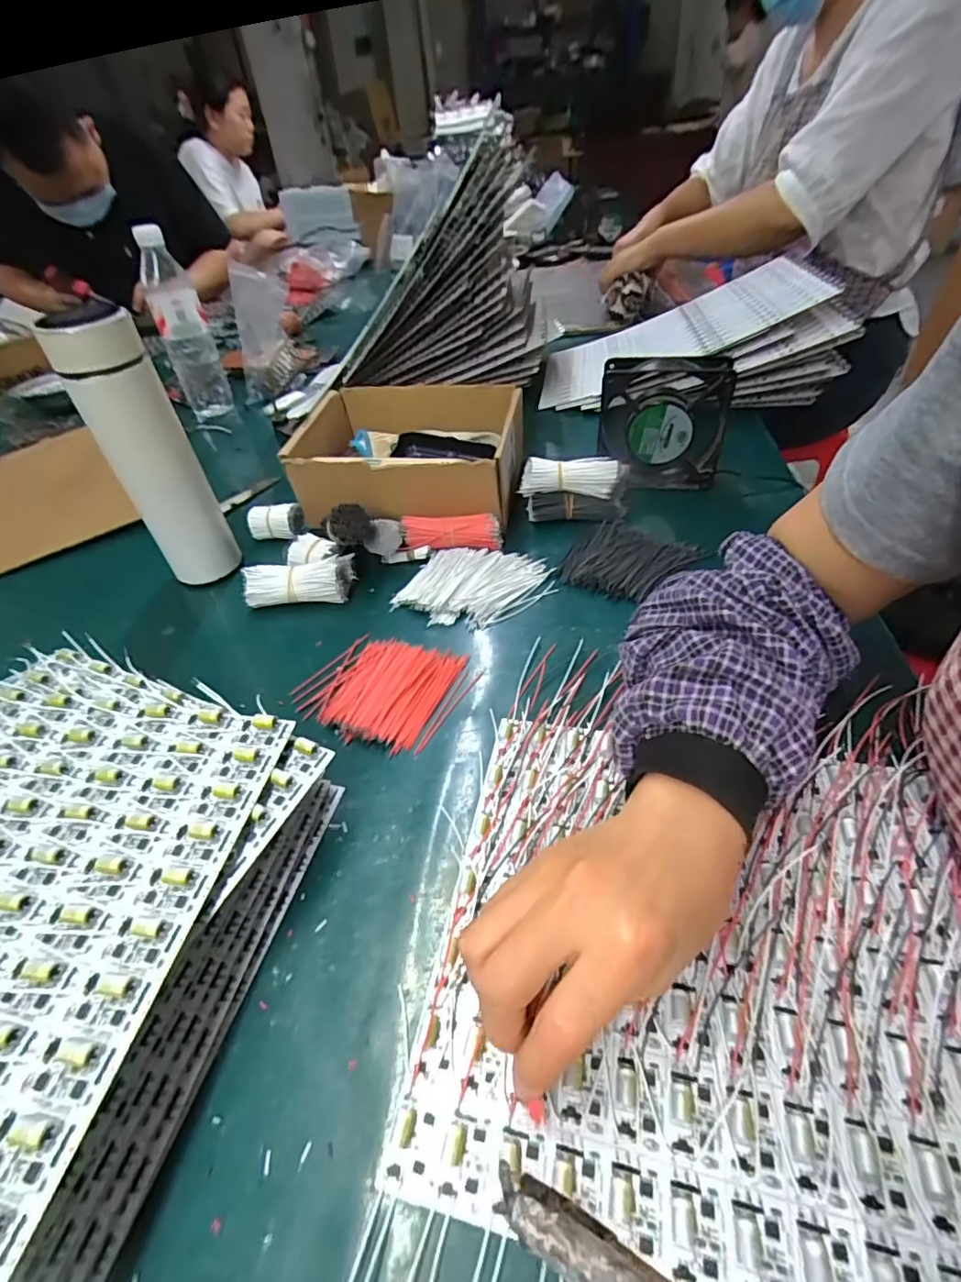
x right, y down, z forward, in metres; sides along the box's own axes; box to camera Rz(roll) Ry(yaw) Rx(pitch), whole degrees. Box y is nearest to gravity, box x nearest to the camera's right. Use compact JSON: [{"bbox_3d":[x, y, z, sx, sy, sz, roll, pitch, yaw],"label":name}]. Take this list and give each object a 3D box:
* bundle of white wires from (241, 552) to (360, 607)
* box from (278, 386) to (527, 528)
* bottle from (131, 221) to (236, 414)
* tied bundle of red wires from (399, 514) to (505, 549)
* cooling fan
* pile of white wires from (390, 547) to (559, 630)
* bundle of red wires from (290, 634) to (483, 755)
[{"bbox_3d":[-0.165,-0.055,0.505,0.095,0.035,0.035,-5,44,1],"label":"bundle of white wires"},{"bbox_3d":[-0.072,-0.205,0.609,0.239,0.086,0.181,6,45,13],"label":"box"},{"bbox_3d":[-0.461,-0.488,0.852,0.071,0.236,0.073,-20,45,-13],"label":"bottle"},{"bbox_3d":[-0.028,-0.105,0.538,0.096,0.027,0.032,2,45,9],"label":"tied bundle of red wires"},{"bbox_3d":[0.181,-0.220,0.552,0.118,0.110,0.034,8,46,15],"label":"cooling fan"},{"bbox_3d":[-0.006,-0.053,0.501,0.136,0.010,0.097,4,45,11],"label":"pile of white wires"},{"bbox_3d":[-0.075,0.034,0.419,0.124,0.011,0.095,12,47,18],"label":"bundle of red wires"}]

